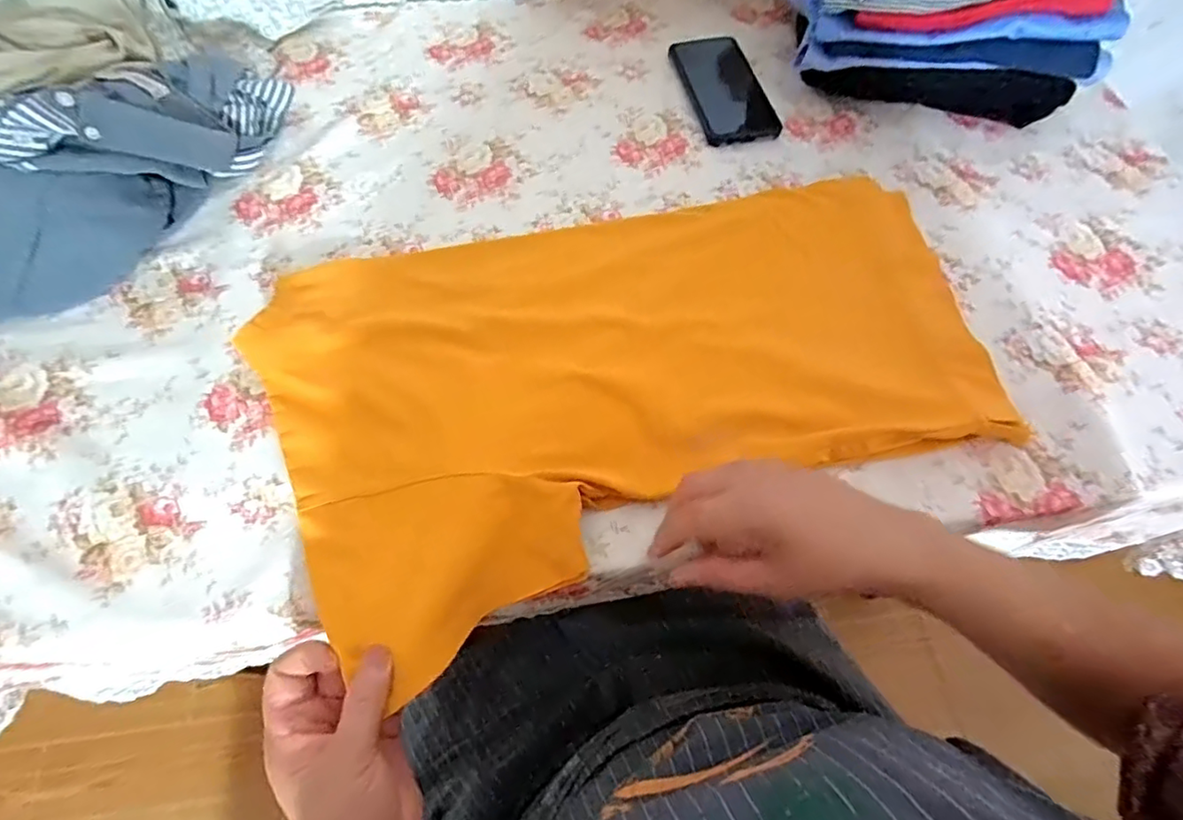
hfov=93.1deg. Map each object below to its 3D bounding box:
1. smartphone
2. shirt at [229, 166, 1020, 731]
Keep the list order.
[{"bbox_3d":[0.141,-0.342,0.594,0.082,0.011,0.163,-12,65,-7],"label":"smartphone"},{"bbox_3d":[0.038,-0.046,0.440,0.535,0.030,0.310,-21,66,-10],"label":"shirt"}]

